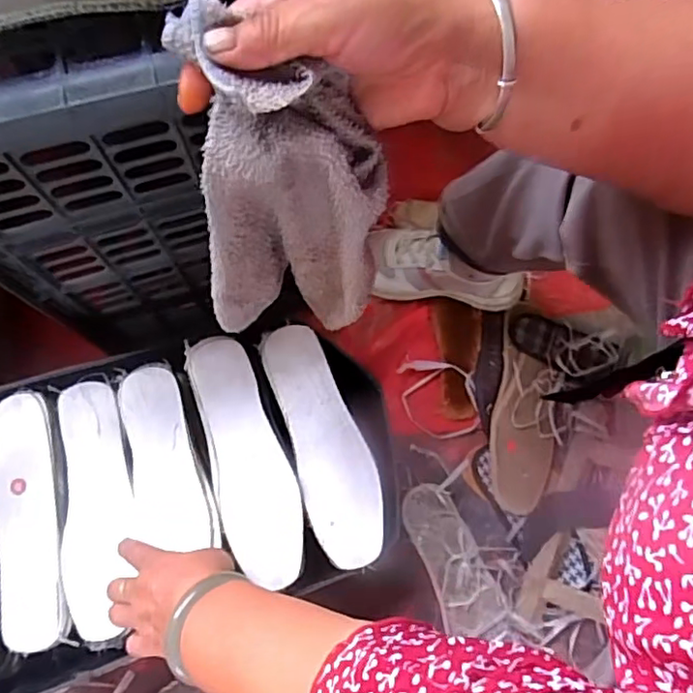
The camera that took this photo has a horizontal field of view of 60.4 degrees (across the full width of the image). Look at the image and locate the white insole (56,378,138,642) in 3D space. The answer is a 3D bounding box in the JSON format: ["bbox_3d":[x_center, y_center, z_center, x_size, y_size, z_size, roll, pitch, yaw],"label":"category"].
[{"bbox_3d":[-0.241,0.151,0.572,0.063,0.018,0.231,-7,74,-2],"label":"white insole"}]

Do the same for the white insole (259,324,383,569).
[{"bbox_3d":[-0.019,0.089,0.570,0.071,0.021,0.228,-18,75,-5],"label":"white insole"}]

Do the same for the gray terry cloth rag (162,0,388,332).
[{"bbox_3d":[-0.033,-0.070,0.333,0.101,0.205,0.059,13,63,3],"label":"gray terry cloth rag"}]

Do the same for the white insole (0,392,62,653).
[{"bbox_3d":[-0.310,0.161,0.562,0.070,0.014,0.228,-11,75,-3],"label":"white insole"}]

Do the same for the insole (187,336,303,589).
[{"bbox_3d":[-0.092,0.101,0.561,0.070,0.020,0.228,-14,75,-4],"label":"insole"}]

